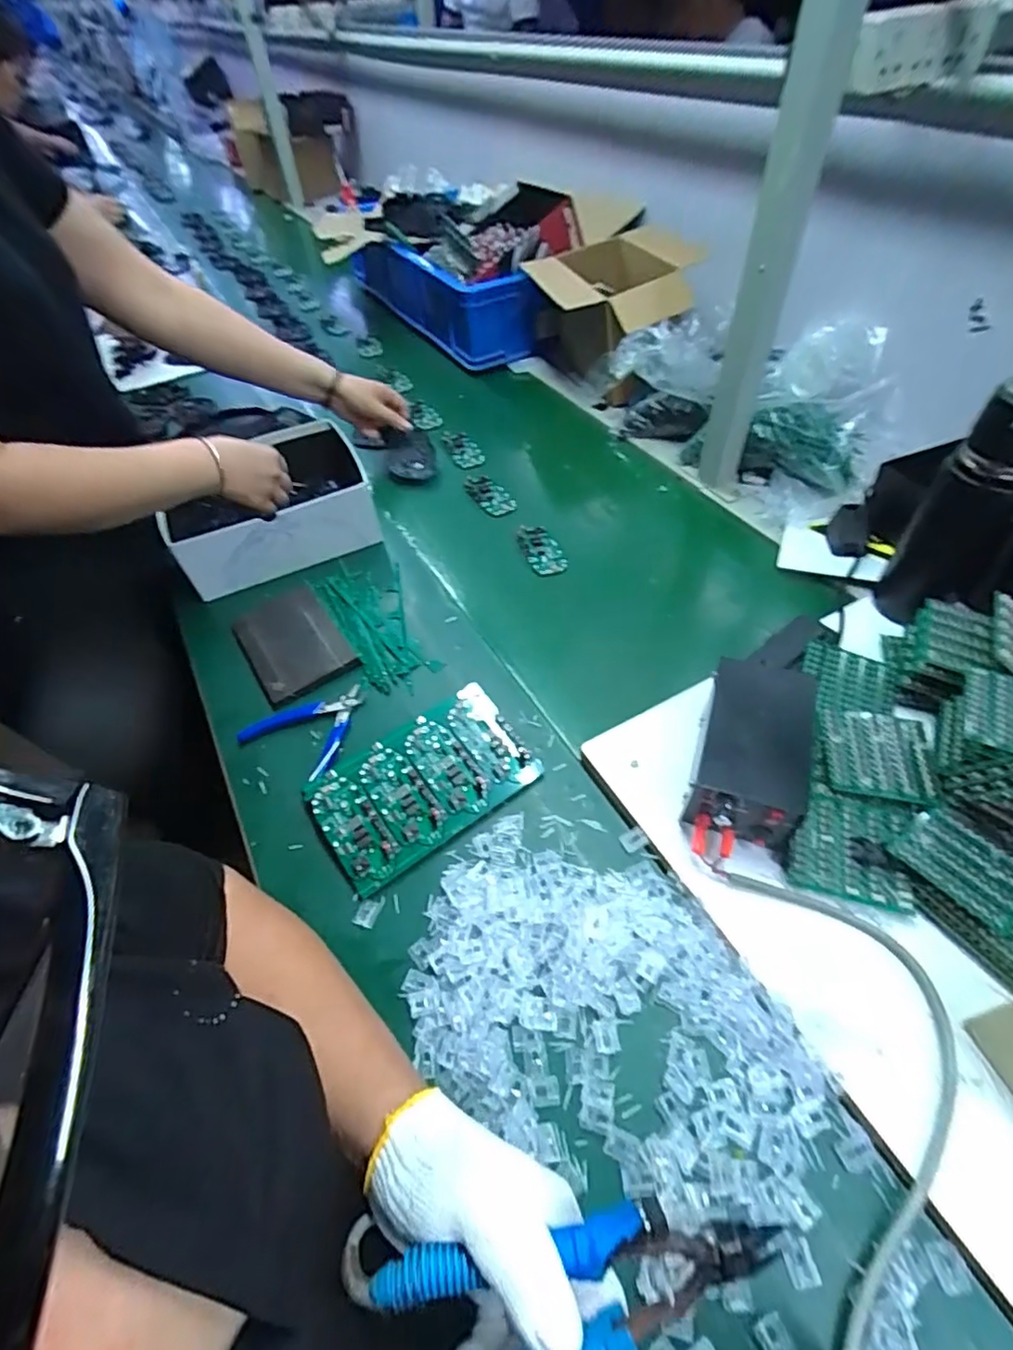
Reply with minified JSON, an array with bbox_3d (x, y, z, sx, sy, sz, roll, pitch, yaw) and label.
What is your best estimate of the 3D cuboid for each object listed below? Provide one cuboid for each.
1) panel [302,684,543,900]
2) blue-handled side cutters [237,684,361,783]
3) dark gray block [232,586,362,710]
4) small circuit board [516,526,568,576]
[{"bbox_3d":[-0.076,0.094,0.531,0.185,0.028,0.111,-32,55,-20],"label":"panel"},{"bbox_3d":[-0.196,0.045,0.585,0.107,0.012,0.105,-2,50,3],"label":"blue-handled side cutters"},{"bbox_3d":[-0.236,-0.037,0.652,0.098,0.011,0.151,-29,54,-18],"label":"dark gray block"},{"bbox_3d":[0.046,-0.161,0.748,0.047,0.016,0.078,-18,51,-10],"label":"small circuit board"}]

